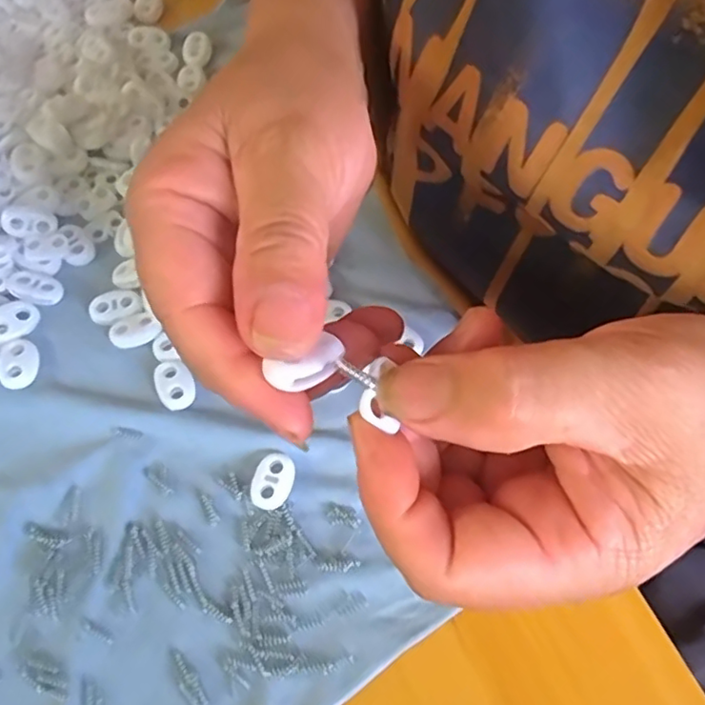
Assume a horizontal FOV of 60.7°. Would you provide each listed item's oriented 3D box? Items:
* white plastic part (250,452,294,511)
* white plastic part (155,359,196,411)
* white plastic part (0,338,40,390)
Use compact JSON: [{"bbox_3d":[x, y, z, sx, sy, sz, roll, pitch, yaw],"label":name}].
[{"bbox_3d":[-0.031,0.051,0.237,0.015,0.005,0.022,20,67,5],"label":"white plastic part"},{"bbox_3d":[-0.075,0.013,0.252,0.015,0.004,0.022,-31,72,-15],"label":"white plastic part"},{"bbox_3d":[-0.140,0.004,0.251,0.015,0.005,0.022,-8,67,-6],"label":"white plastic part"}]

